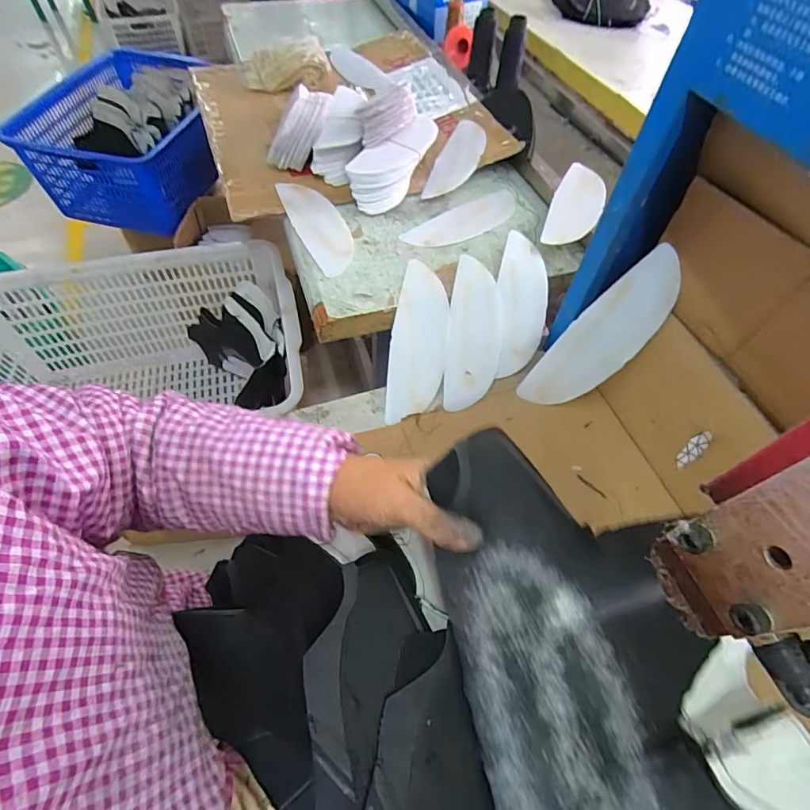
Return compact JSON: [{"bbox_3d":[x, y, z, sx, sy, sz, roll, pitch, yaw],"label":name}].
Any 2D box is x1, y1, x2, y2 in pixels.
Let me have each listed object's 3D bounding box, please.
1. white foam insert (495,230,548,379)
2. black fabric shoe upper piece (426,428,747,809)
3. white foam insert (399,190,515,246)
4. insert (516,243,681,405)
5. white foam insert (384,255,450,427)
[{"bbox_3d":[0.159,-0.134,0.617,0.073,0.007,0.209,13,76,-11],"label":"white foam insert"},{"bbox_3d":[0.123,0.193,0.235,0.160,0.073,0.388,-14,66,-11],"label":"black fabric shoe upper piece"},{"bbox_3d":[0.091,-0.279,0.689,0.205,0.008,0.072,-28,62,-19],"label":"white foam insert"},{"bbox_3d":[0.225,-0.073,0.519,0.073,0.214,0.009,40,31,-1],"label":"insert"},{"bbox_3d":[0.018,-0.080,0.574,0.069,0.007,0.208,7,83,-3],"label":"white foam insert"}]

